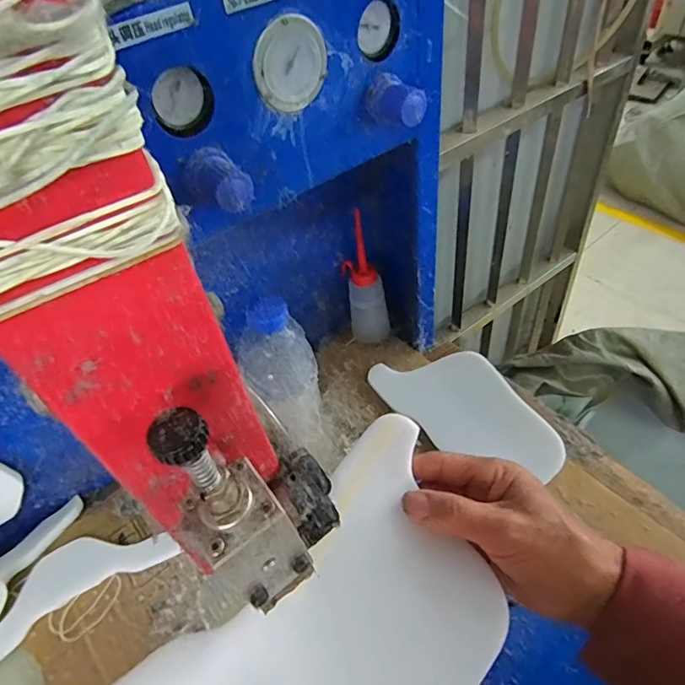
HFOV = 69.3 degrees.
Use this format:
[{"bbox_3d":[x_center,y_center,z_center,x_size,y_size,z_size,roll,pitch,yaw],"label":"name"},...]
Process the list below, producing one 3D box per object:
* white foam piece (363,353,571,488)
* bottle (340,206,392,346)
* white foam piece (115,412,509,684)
[{"bbox_3d":[0.142,0.080,0.584,0.130,0.024,0.213,-25,49,-15],"label":"white foam piece"},{"bbox_3d":[0.031,-0.075,0.634,0.053,0.178,0.045,-7,47,1],"label":"bottle"},{"bbox_3d":[-0.002,0.167,0.272,0.139,0.041,0.239,45,60,10],"label":"white foam piece"}]

